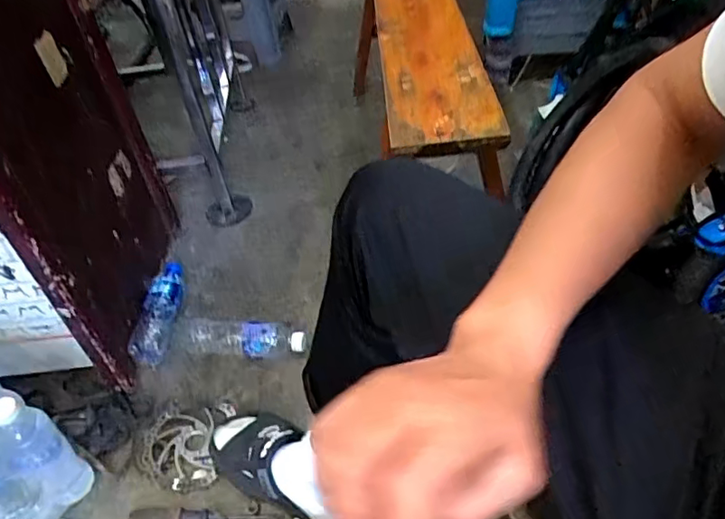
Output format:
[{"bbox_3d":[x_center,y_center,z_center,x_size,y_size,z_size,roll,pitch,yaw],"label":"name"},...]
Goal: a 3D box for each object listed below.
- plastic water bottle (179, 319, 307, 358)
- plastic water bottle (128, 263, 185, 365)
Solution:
[{"bbox_3d":[-0.215,0.137,1.015,0.232,0.056,0.069,4,45,10],"label":"plastic water bottle"},{"bbox_3d":[-0.379,0.094,1.066,0.058,0.050,0.228,-4,44,1],"label":"plastic water bottle"}]

